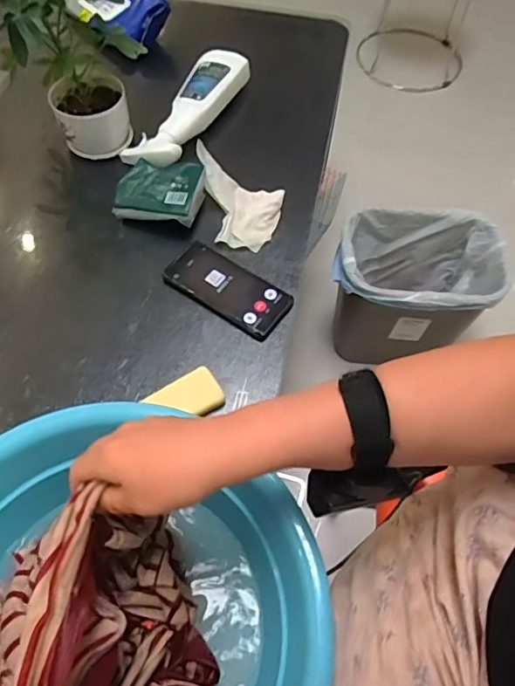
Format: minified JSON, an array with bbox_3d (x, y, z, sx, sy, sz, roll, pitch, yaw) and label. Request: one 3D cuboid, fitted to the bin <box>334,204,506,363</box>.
[{"bbox_3d":[0.304,-0.085,1.078,0.309,0.325,0.229,13,60,6],"label":"bin"}]

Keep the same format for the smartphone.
[{"bbox_3d":[-0.040,-0.072,0.685,0.165,0.018,0.078,31,63,15],"label":"smartphone"}]

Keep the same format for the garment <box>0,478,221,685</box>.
[{"bbox_3d":[-0.123,0.220,0.387,0.234,0.176,0.162,21,61,10],"label":"garment"}]

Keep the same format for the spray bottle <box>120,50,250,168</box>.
[{"bbox_3d":[-0.103,-0.372,0.818,0.089,0.049,0.257,27,62,13],"label":"spray bottle"}]

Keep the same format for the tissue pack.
[{"bbox_3d":[-0.136,-0.211,0.731,0.111,0.040,0.089,9,60,3],"label":"tissue pack"}]

